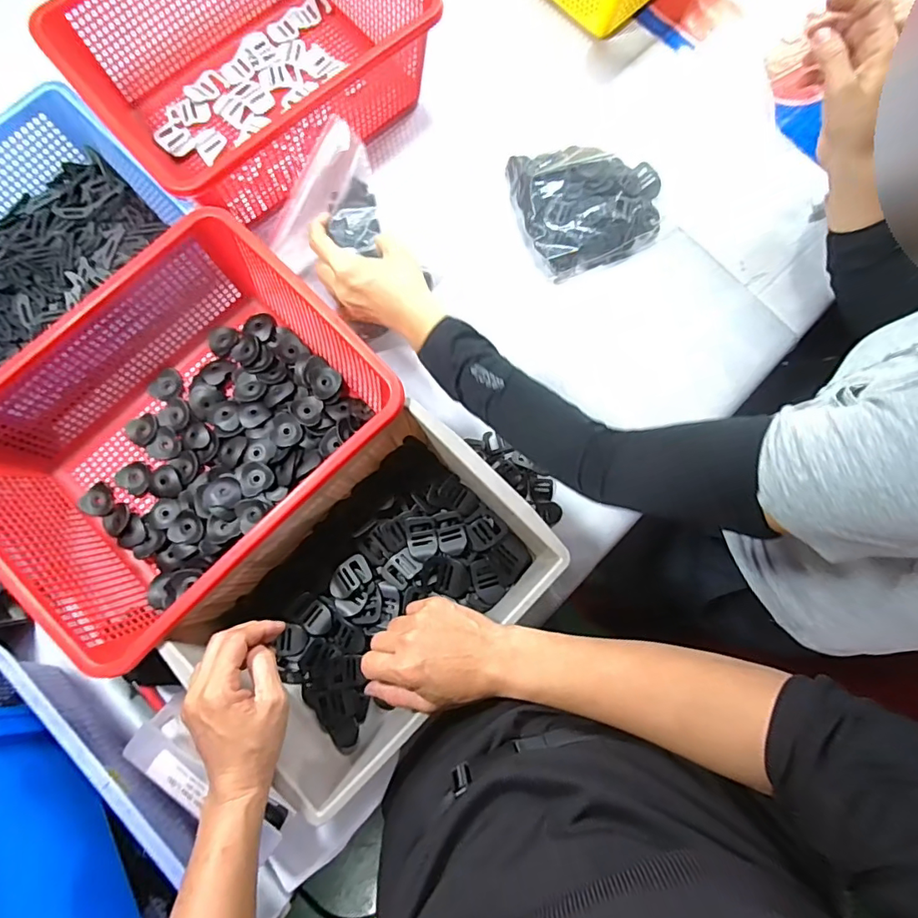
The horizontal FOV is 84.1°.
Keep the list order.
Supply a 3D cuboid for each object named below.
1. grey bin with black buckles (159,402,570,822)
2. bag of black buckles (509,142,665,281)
[{"bbox_3d":[-0.062,0.114,0.469,0.202,0.102,0.314,44,82,7],"label":"grey bin with black buckles"},{"bbox_3d":[0.149,-0.290,0.572,0.163,0.040,0.137,-19,80,-4],"label":"bag of black buckles"}]

